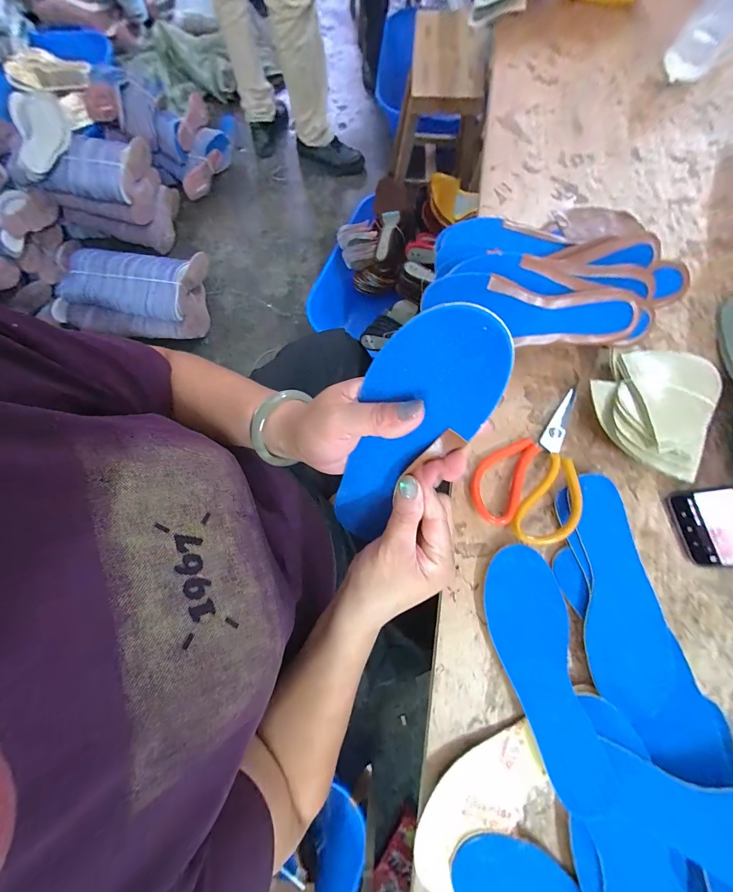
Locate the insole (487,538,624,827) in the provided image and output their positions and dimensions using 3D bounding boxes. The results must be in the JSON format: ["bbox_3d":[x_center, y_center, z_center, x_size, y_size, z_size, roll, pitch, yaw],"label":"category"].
[{"bbox_3d":[0.169,0.213,0.308,0.073,0.011,0.217,-12,73,12],"label":"insole"}]

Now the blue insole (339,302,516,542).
[{"bbox_3d":[0.016,0.003,0.224,0.070,0.213,0.006,37,46,9],"label":"blue insole"}]

